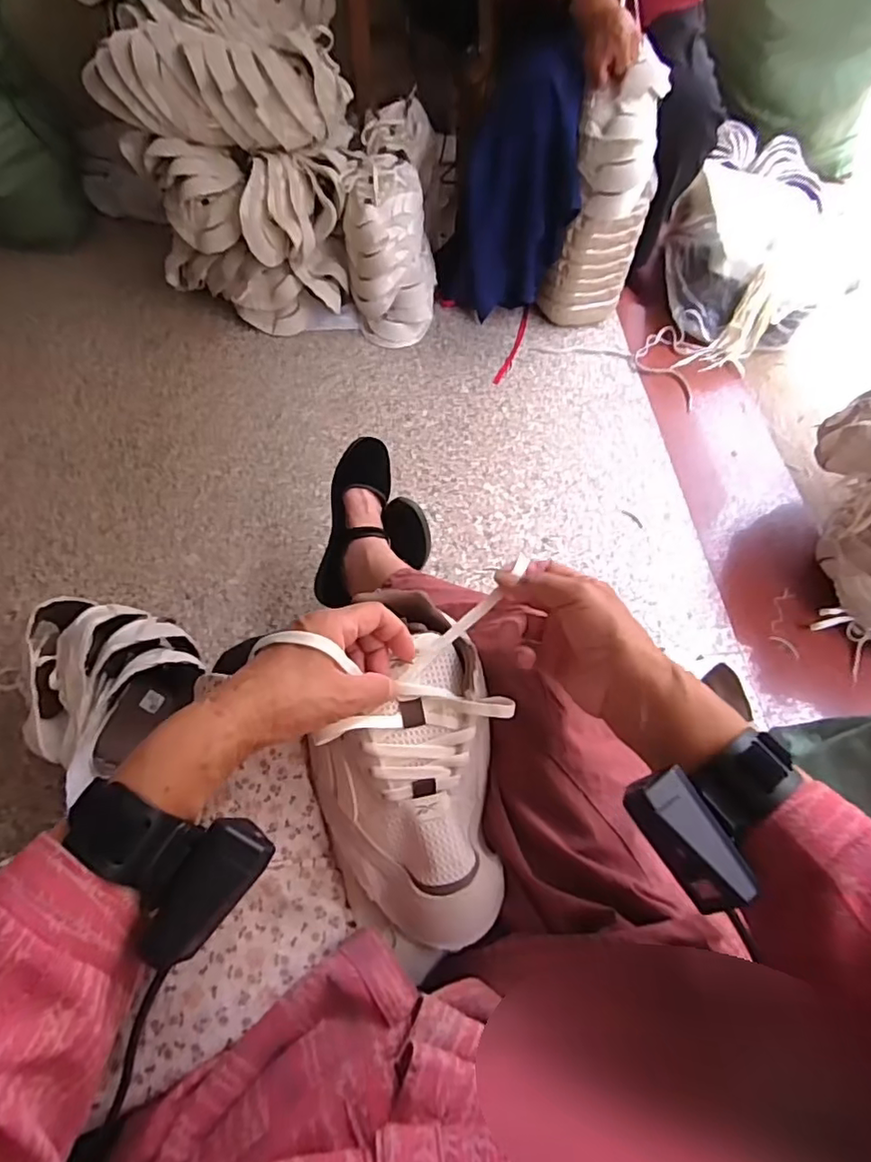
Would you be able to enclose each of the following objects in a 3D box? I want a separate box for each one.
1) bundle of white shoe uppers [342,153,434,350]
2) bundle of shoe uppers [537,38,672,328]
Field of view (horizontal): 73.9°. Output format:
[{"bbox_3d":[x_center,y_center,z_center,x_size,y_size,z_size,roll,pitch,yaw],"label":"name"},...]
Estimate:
[{"bbox_3d":[-0.084,-0.684,1.212,0.180,0.344,0.109,-21,35,-26],"label":"bundle of white shoe uppers"},{"bbox_3d":[0.322,-0.696,1.108,0.122,0.434,0.148,37,66,18],"label":"bundle of shoe uppers"}]

